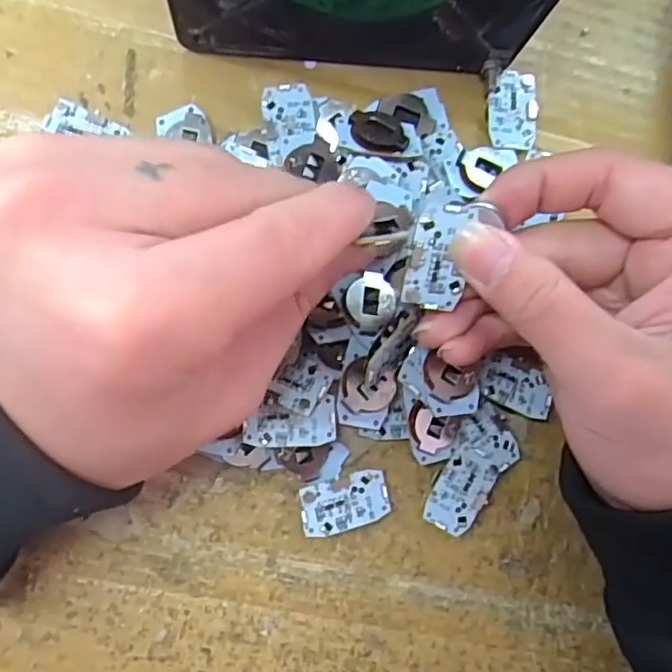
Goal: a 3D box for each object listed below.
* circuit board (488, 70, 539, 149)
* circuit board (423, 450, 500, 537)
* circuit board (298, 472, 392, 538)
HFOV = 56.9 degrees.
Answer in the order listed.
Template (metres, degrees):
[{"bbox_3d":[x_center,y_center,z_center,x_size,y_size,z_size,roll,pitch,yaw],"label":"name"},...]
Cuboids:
[{"bbox_3d":[0.064,-0.082,0.228,0.018,0.006,0.029,2,86,-6],"label":"circuit board"},{"bbox_3d":[0.042,0.053,0.213,0.018,0.006,0.028,31,83,-3],"label":"circuit board"},{"bbox_3d":[0.003,0.056,0.208,0.030,0.008,0.017,-13,87,-7],"label":"circuit board"}]

